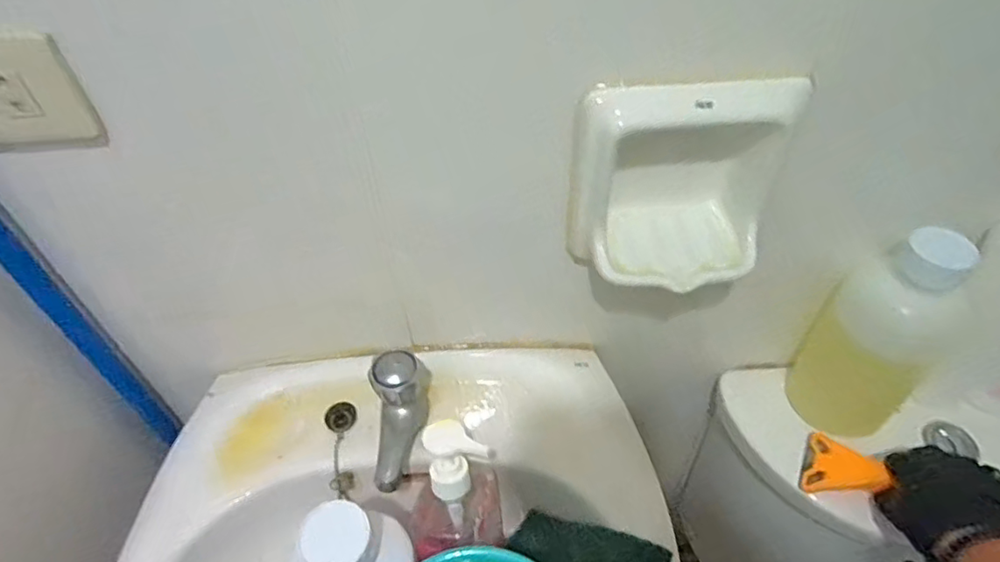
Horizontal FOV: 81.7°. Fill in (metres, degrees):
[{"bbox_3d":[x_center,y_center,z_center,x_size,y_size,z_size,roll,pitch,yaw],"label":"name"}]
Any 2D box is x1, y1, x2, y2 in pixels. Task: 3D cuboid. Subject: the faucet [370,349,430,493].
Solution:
[{"bbox_3d":[-0.088,0.123,0.510,0.046,0.078,0.108,-6,49,-4],"label":"faucet"}]

